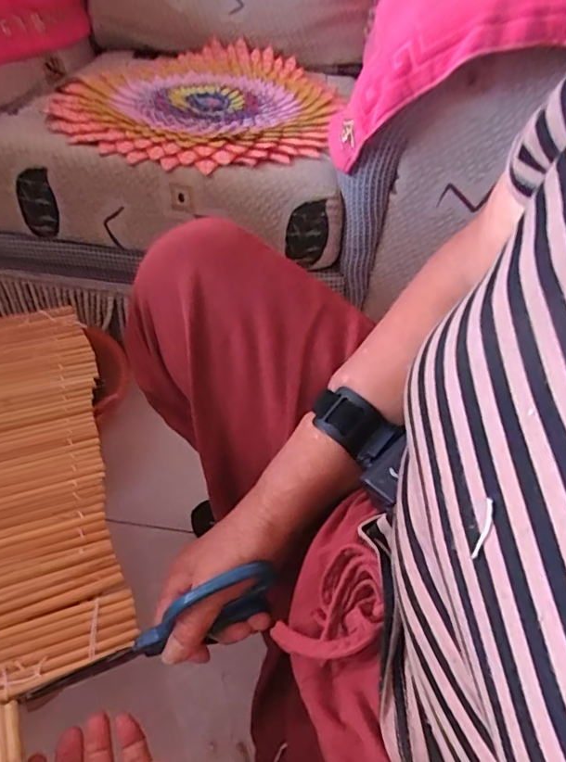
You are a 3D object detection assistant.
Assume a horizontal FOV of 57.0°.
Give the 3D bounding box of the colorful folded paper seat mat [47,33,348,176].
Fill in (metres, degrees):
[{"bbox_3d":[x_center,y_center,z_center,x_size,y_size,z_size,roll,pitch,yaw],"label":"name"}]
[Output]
[{"bbox_3d":[-0.139,-0.444,0.819,0.438,0.033,0.446,11,45,5],"label":"colorful folded paper seat mat"}]

